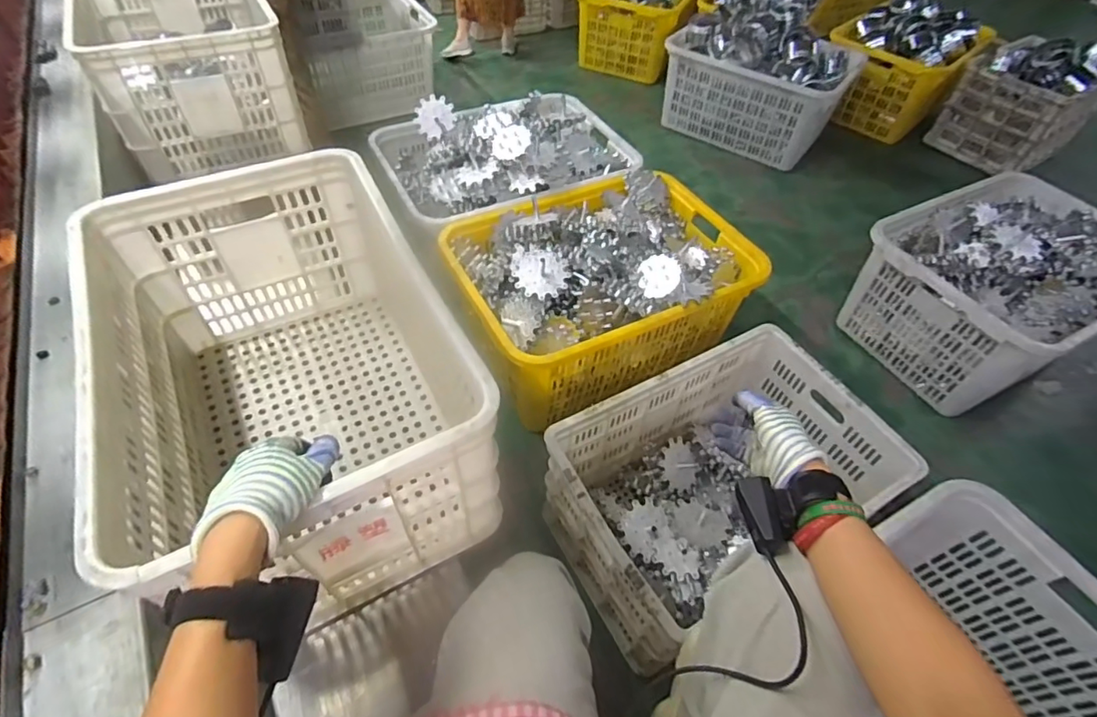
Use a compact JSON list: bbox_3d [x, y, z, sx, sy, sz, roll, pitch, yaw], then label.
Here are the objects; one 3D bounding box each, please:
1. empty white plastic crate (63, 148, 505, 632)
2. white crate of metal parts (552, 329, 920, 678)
[{"bbox_3d":[-0.314,0.020,0.689,0.345,0.285,0.518,-23,57,-19],"label":"empty white plastic crate"},{"bbox_3d":[0.355,0.285,1.209,0.624,0.364,0.446,-24,57,-20],"label":"white crate of metal parts"}]

